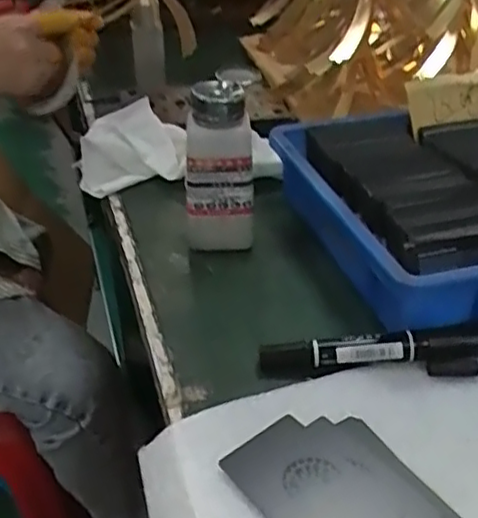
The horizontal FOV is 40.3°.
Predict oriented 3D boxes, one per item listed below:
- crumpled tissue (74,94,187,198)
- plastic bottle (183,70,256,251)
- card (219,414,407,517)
[{"bbox_3d":[-0.101,-0.105,0.614,0.100,0.054,0.071,-7,36,-5],"label":"crumpled tissue"},{"bbox_3d":[-0.012,-0.070,0.501,0.060,0.131,0.050,-3,36,0],"label":"plastic bottle"},{"bbox_3d":[0.037,0.120,0.340,0.052,0.005,0.085,-29,43,-28],"label":"card"}]

